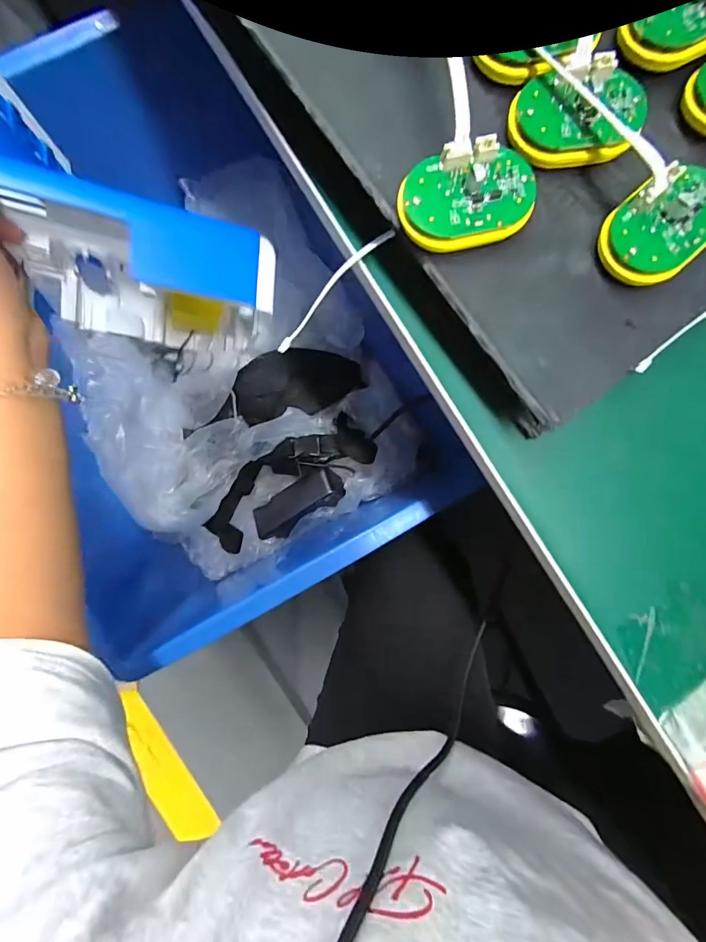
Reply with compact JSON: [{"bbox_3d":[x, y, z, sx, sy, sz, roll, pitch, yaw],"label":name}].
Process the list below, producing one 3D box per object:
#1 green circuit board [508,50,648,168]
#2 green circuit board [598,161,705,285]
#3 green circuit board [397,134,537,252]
[{"bbox_3d":[0.092,-0.146,0.165,0.052,0.009,0.037,-8,89,-4],"label":"green circuit board"},{"bbox_3d":[0.129,-0.102,0.164,0.054,0.016,0.035,-41,92,-4],"label":"green circuit board"},{"bbox_3d":[0.046,-0.108,0.159,0.053,0.012,0.034,-13,90,-4],"label":"green circuit board"}]

